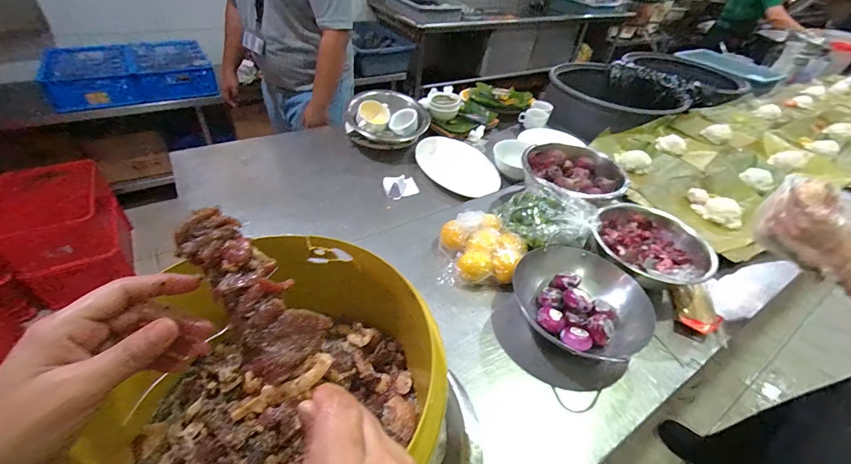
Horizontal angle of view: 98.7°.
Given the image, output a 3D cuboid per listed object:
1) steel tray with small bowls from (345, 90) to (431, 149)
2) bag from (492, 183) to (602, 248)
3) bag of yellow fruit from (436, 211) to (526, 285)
[{"bbox_3d":[-0.126,-0.364,1.205,0.232,0.130,0.192,-22,48,-29],"label":"steel tray with small bowls"},{"bbox_3d":[0.266,-0.026,0.836,0.214,0.114,0.163,18,42,13],"label":"bag"},{"bbox_3d":[0.124,0.033,0.790,0.182,0.082,0.158,6,41,0],"label":"bag of yellow fruit"}]

